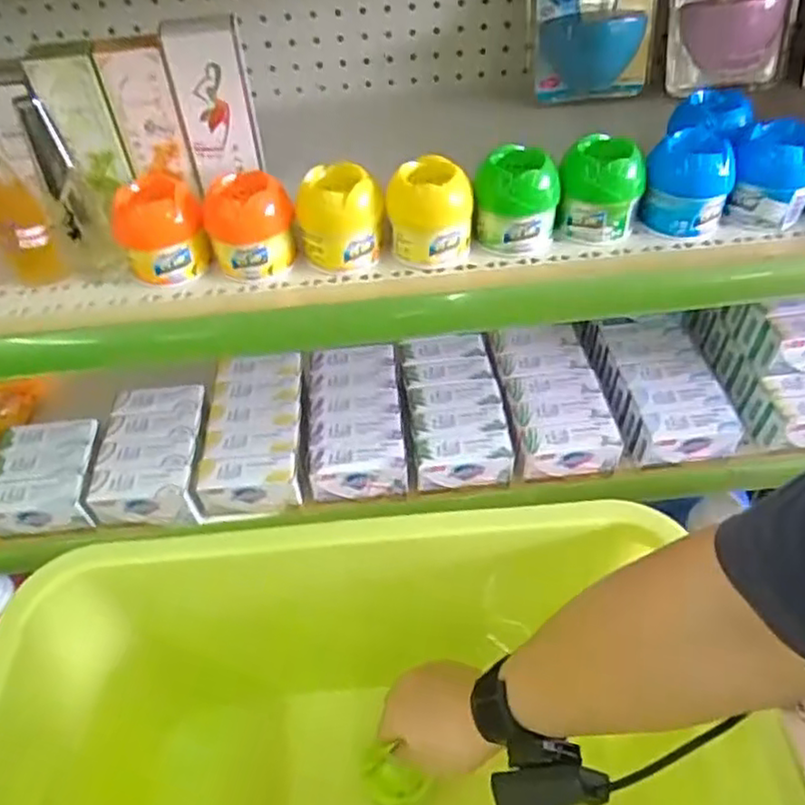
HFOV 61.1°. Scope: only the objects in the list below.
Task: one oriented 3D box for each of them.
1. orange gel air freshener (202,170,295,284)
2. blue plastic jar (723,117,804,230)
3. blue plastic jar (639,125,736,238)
[{"bbox_3d":[-0.120,-0.145,0.535,0.066,0.064,0.071,-13,49,-9],"label":"orange gel air freshener"},{"bbox_3d":[0.295,-0.179,0.544,0.060,0.062,0.066,22,53,20],"label":"blue plastic jar"},{"bbox_3d":[0.228,-0.180,0.549,0.062,0.059,0.069,11,50,13],"label":"blue plastic jar"}]

